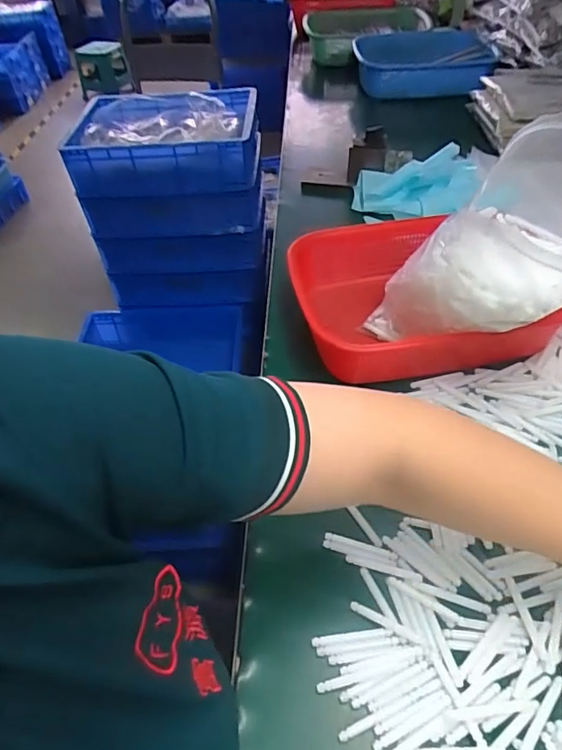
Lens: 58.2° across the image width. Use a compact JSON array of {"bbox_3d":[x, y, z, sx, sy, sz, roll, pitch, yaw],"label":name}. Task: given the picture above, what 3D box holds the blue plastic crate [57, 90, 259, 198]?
[{"bbox_3d":[-0.259,-0.543,1.172,0.402,0.119,0.282,-3,47,2],"label":"blue plastic crate"}]

